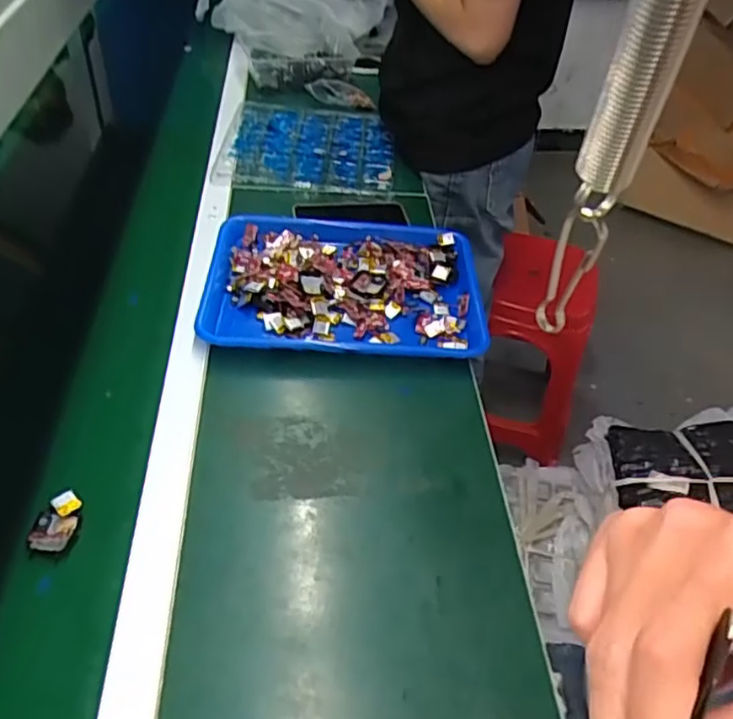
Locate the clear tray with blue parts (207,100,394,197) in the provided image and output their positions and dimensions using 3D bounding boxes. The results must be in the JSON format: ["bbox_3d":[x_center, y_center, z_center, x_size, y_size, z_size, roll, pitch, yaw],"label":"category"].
[{"bbox_3d":[-0.099,-0.365,1.106,0.276,0.027,0.289,1,45,-5],"label":"clear tray with blue parts"}]

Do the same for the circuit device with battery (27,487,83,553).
[{"bbox_3d":[-0.270,0.142,0.573,0.036,0.016,0.055,5,45,2],"label":"circuit device with battery"}]

